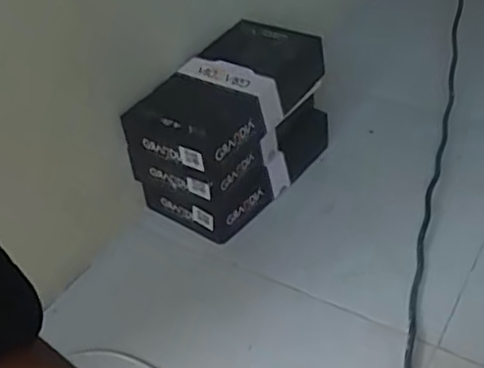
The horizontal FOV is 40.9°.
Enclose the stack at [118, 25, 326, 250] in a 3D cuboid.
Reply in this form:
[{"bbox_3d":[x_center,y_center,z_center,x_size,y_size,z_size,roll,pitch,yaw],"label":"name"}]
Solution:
[{"bbox_3d":[-0.006,-0.083,1.040,0.166,0.229,0.316,27,52,33],"label":"stack"}]

